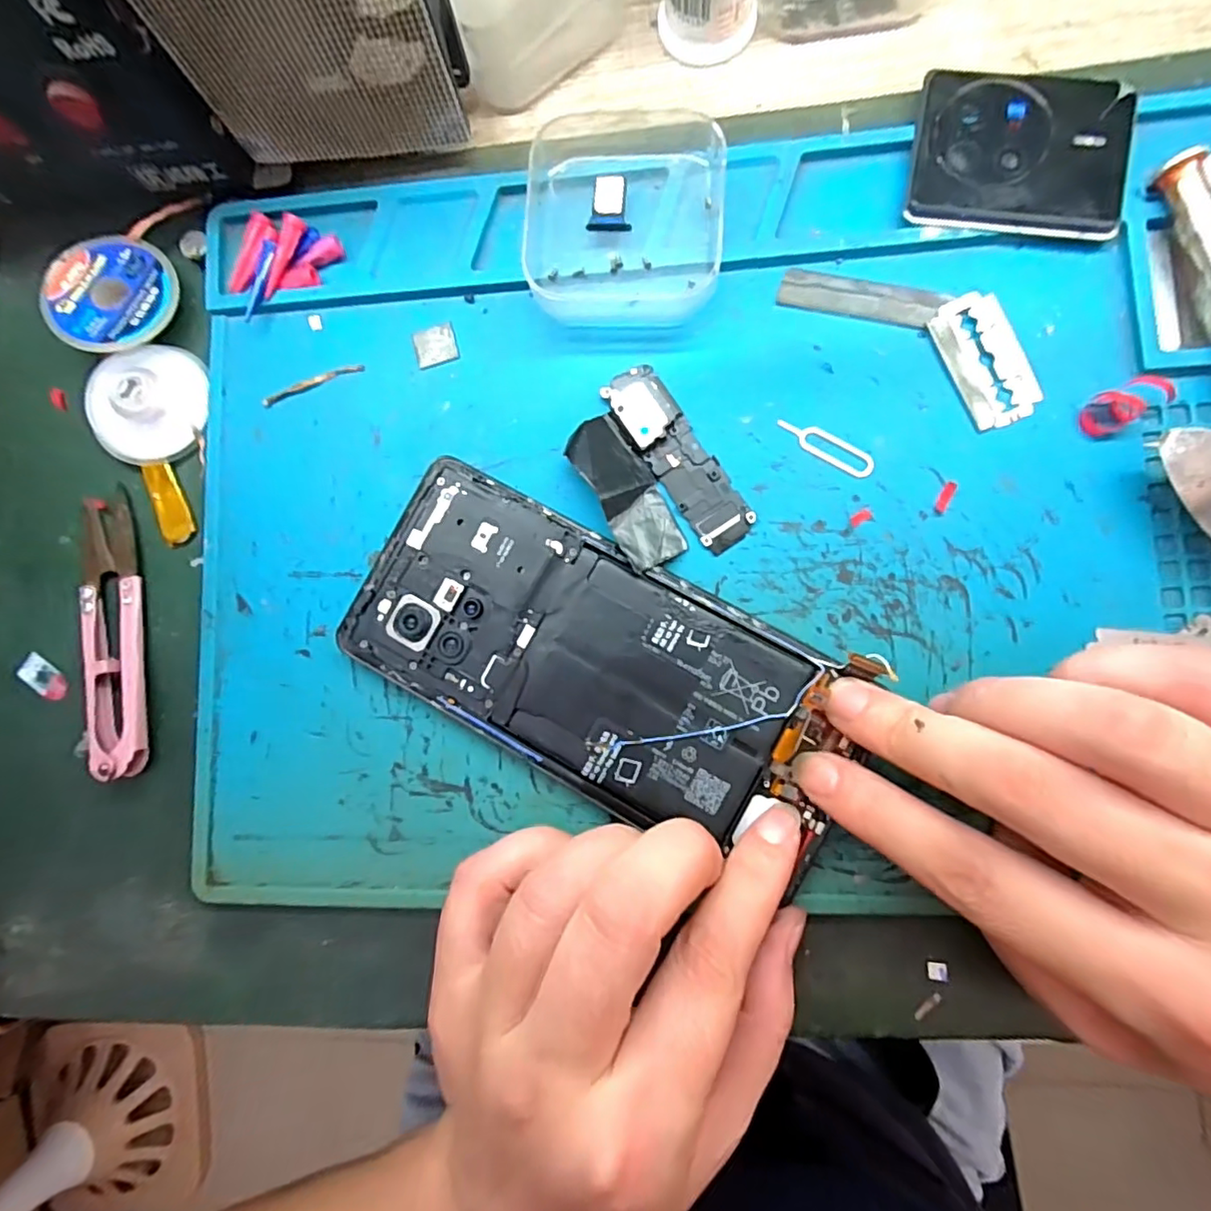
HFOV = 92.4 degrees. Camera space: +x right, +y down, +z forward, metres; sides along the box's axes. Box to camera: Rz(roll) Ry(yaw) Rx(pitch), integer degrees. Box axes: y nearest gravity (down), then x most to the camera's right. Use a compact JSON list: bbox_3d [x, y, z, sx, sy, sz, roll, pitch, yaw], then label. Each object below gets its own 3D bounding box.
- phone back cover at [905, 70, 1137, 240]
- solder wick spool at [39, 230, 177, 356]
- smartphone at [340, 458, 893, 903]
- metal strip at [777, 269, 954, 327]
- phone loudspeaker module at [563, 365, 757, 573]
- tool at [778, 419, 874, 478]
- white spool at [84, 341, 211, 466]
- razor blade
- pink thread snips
[{"bbox_3d":[0.131,-0.142,0.184,0.063,0.007,0.050,8,87,7],"label":"phone back cover"},{"bbox_3d":[-0.178,-0.111,0.207,0.042,0.004,0.044,12,78,-5],"label":"solder wick spool"},{"bbox_3d":[-0.003,0.018,0.183,0.158,0.004,0.073,26,90,7],"label":"smartphone"},{"bbox_3d":[0.083,-0.101,0.189,0.051,0.004,0.013,14,87,7],"label":"metal strip"},{"bbox_3d":[0.015,-0.043,0.186,0.040,0.013,0.064,-32,83,3],"label":"phone loudspeaker module"},{"bbox_3d":[0.071,-0.052,0.188,0.033,0.004,0.009,31,91,7],"label":"tool"},{"bbox_3d":[-0.164,-0.072,0.209,0.039,0.007,0.041,-2,97,-13],"label":"white spool"},{"bbox_3d":[0.121,-0.078,0.183,0.024,0.004,0.042,-21,84,4],"label":"razor blade"},{"bbox_3d":[-0.175,0.009,0.204,0.021,0.012,0.100,-8,85,5],"label":"pink thread snips"}]

